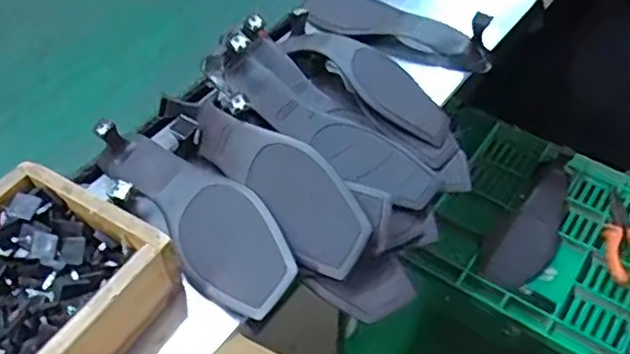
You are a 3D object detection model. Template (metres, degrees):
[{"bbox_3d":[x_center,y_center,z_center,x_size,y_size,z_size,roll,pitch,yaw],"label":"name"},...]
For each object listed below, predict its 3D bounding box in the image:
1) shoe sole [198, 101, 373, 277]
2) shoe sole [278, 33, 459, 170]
[{"bbox_3d":[-0.028,0.002,0.517,0.184,0.035,0.066,41,92,19],"label":"shoe sole"},{"bbox_3d":[0.058,-0.088,0.602,0.198,0.030,0.071,43,61,15],"label":"shoe sole"}]

